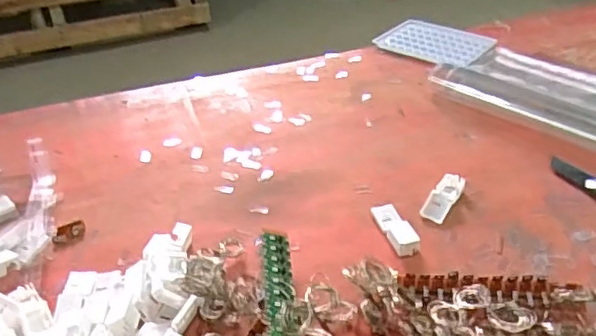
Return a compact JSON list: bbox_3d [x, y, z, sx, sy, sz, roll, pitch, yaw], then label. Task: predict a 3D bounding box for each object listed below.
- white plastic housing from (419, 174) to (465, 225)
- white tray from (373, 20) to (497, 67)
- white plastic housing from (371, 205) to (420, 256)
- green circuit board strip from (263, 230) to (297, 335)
[{"bbox_3d":[0.122,0.025,0.511,0.021,0.012,0.056,21,42,29],"label":"white plastic housing"},{"bbox_3d":[0.171,-0.157,0.760,0.127,0.012,0.086,25,45,33],"label":"white tray"},{"bbox_3d":[0.077,0.047,0.484,0.021,0.011,0.056,-12,37,-13],"label":"white plastic housing"},{"bbox_3d":[-0.012,0.089,0.409,0.020,0.004,0.120,8,40,-14],"label":"green circuit board strip"}]

